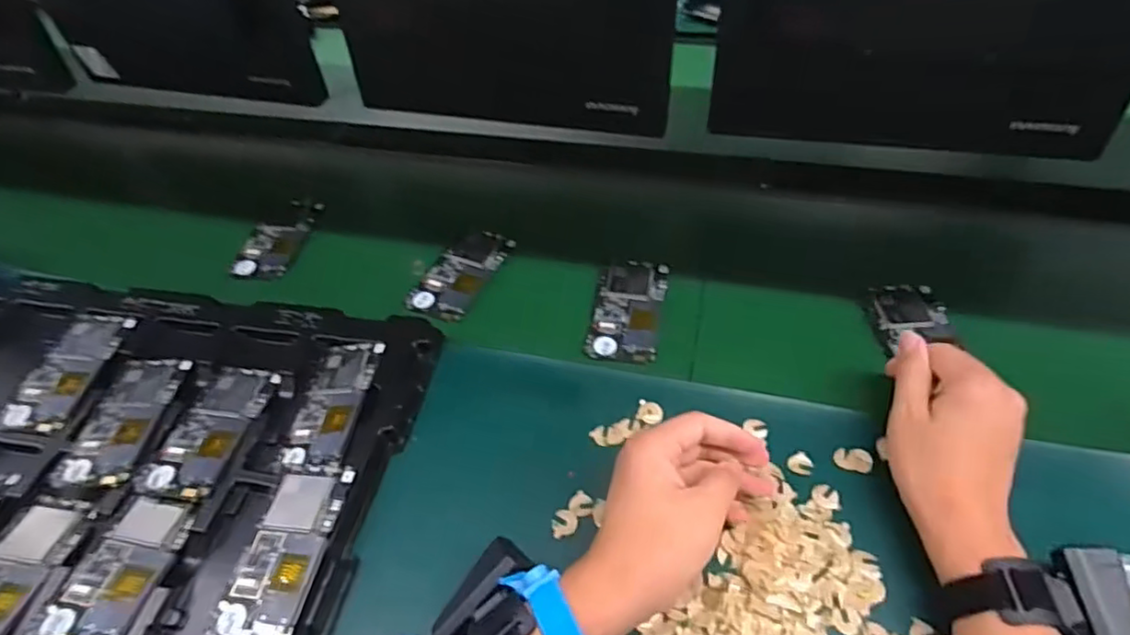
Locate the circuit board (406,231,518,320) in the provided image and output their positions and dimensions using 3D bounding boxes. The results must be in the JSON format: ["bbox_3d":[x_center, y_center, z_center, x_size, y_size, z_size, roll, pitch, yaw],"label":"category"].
[{"bbox_3d":[-0.105,-0.045,0.640,0.065,0.009,0.122,17,51,16],"label":"circuit board"}]

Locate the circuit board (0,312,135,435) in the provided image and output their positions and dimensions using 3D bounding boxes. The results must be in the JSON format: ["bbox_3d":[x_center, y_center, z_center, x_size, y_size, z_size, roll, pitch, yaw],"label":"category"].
[{"bbox_3d":[-0.445,0.046,0.560,0.060,0.012,0.123,3,48,3],"label":"circuit board"}]

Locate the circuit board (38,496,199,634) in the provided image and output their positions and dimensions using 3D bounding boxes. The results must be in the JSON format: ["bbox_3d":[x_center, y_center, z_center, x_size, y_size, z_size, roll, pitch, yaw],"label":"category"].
[{"bbox_3d":[-0.313,0.179,0.440,0.065,0.006,0.102,7,49,7],"label":"circuit board"}]

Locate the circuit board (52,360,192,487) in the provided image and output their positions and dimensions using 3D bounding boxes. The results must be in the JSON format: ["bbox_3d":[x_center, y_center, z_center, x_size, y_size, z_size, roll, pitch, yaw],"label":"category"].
[{"bbox_3d":[-0.370,0.084,0.525,0.063,0.004,0.119,3,48,4],"label":"circuit board"}]

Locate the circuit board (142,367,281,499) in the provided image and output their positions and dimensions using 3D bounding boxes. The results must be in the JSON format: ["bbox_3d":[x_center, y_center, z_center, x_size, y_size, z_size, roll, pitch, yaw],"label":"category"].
[{"bbox_3d":[-0.290,0.090,0.513,0.061,0.006,0.121,8,49,8],"label":"circuit board"}]

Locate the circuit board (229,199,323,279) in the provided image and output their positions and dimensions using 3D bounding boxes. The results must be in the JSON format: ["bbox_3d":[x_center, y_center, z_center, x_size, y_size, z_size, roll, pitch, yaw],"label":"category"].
[{"bbox_3d":[-0.320,-0.091,0.701,0.070,0.013,0.126,1,48,2],"label":"circuit board"}]

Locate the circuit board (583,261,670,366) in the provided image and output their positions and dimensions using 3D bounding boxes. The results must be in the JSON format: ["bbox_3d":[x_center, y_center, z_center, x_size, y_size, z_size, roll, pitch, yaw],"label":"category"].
[{"bbox_3d":[0.061,-0.009,0.591,0.063,0.005,0.121,9,49,9],"label":"circuit board"}]

